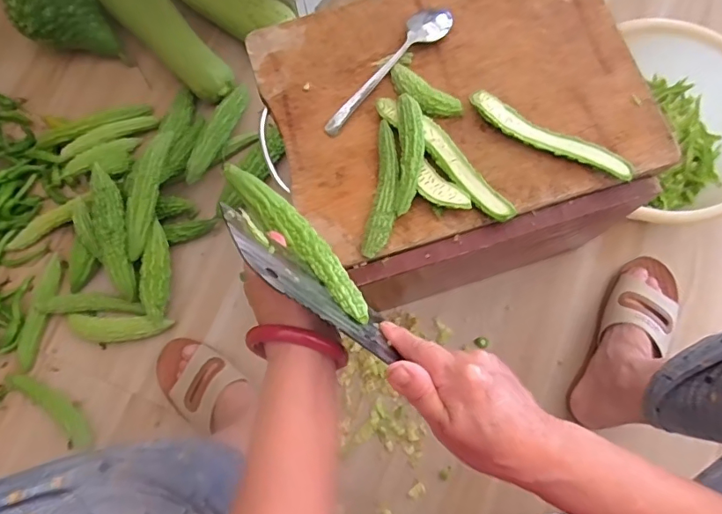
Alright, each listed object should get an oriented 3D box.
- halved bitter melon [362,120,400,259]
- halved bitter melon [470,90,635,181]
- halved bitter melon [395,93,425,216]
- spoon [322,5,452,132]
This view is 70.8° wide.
[{"bbox_3d":[0.024,-0.072,0.524,0.028,0.018,0.144,7,76,4],"label":"halved bitter melon"},{"bbox_3d":[0.195,-0.124,0.530,0.176,0.021,0.031,30,79,9],"label":"halved bitter melon"},{"bbox_3d":[0.051,-0.106,0.527,0.028,0.023,0.125,1,76,2],"label":"halved bitter melon"},{"bbox_3d":[0.033,-0.210,0.553,0.041,0.020,0.199,39,80,10],"label":"spoon"}]

